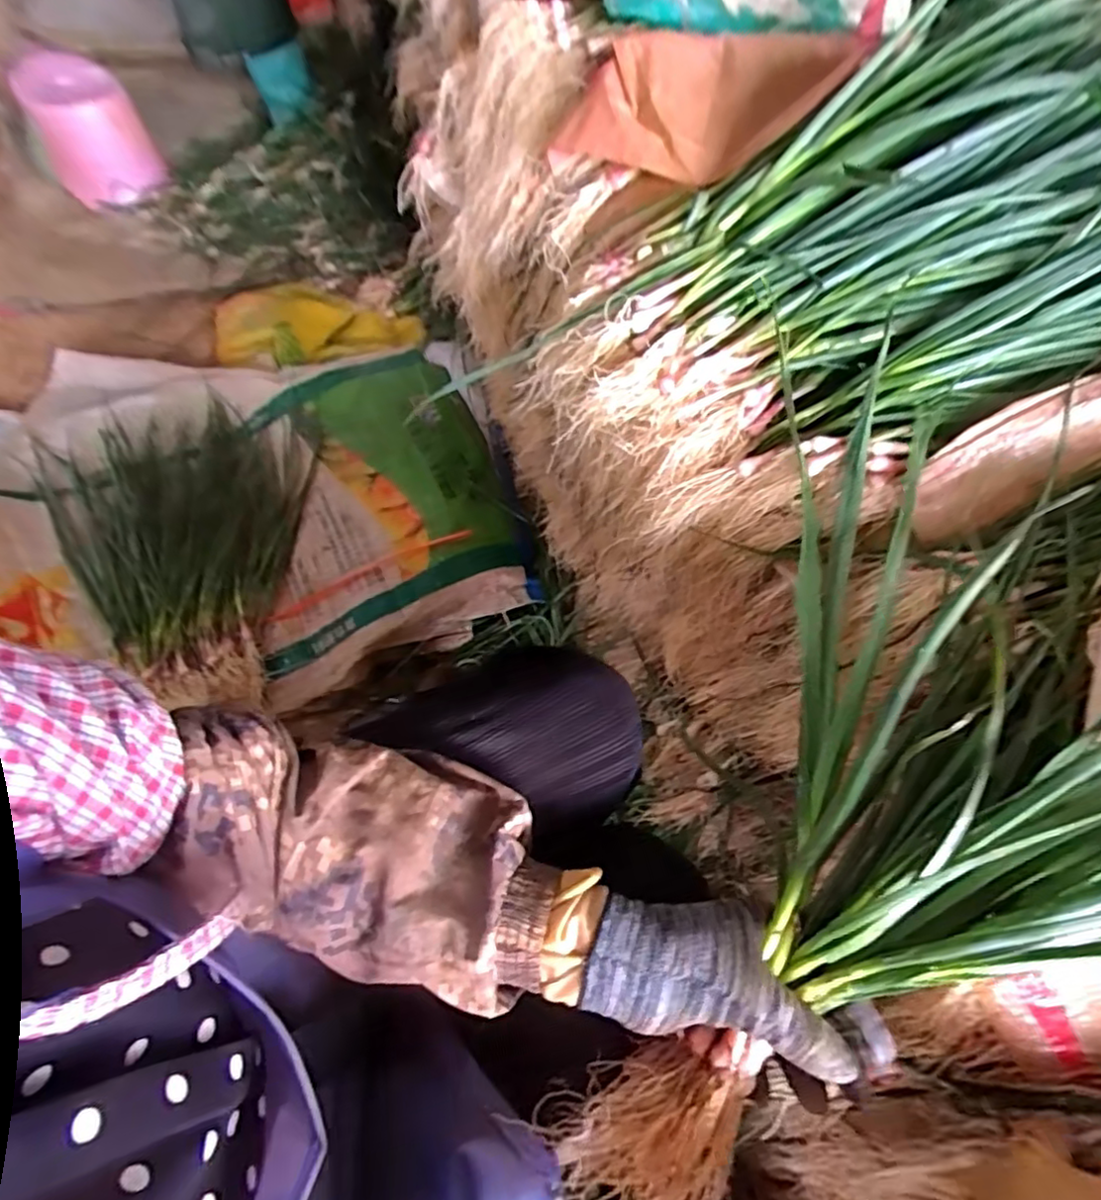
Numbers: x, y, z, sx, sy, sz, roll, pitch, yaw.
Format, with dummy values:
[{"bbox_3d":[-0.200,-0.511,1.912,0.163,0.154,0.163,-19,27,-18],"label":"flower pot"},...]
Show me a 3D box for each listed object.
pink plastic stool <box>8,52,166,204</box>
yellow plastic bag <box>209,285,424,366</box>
[{"bbox_3d":[-0.931,-0.940,1.297,0.192,0.228,0.179,-30,69,-17],"label":"pink plastic stool"},{"bbox_3d":[-0.463,-0.559,1.249,0.390,0.102,0.239,-14,65,-10],"label":"yellow plastic bag"}]

